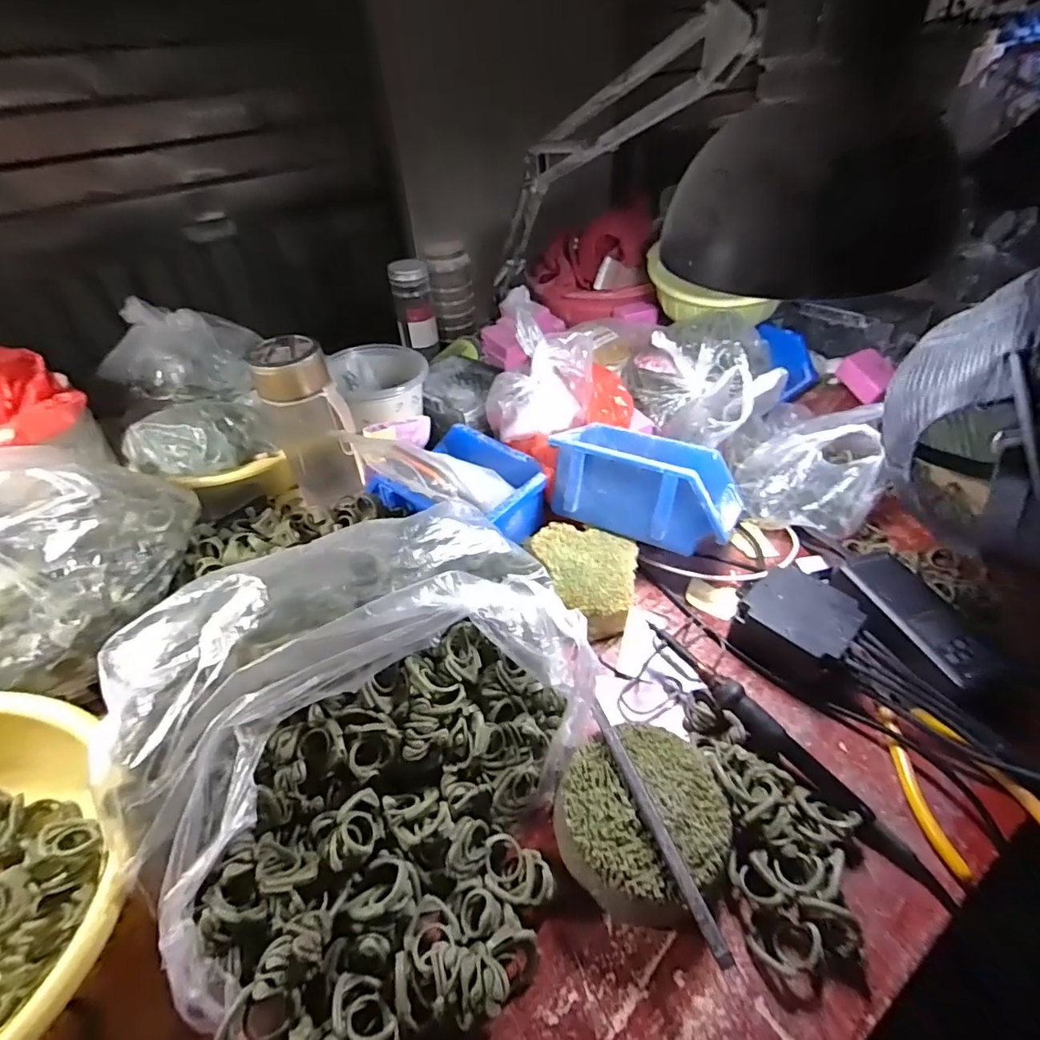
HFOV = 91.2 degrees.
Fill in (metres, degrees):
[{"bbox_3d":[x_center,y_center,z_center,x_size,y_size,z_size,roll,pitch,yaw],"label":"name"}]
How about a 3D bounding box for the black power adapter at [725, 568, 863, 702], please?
[{"bbox_3d":[0.232,0.090,0.427,0.088,0.049,0.075,33,55,32],"label":"black power adapter"}]

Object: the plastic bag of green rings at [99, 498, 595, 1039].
[{"bbox_3d":[-0.078,0.141,0.327,0.297,0.127,0.270,-22,47,-18],"label":"plastic bag of green rings"}]

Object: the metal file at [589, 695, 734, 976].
[{"bbox_3d":[0.079,0.178,0.308,0.010,0.005,0.148,-16,45,-12],"label":"metal file"}]

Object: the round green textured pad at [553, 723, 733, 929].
[{"bbox_3d":[0.080,0.194,0.327,0.101,0.042,0.101,-2,44,2],"label":"round green textured pad"}]

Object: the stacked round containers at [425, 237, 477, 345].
[{"bbox_3d":[-0.108,-0.365,0.818,0.063,0.143,0.059,-6,44,-2],"label":"stacked round containers"}]

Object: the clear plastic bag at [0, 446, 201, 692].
[{"bbox_3d":[-0.363,0.013,0.396,0.131,0.139,0.196,19,48,21],"label":"clear plastic bag"}]

